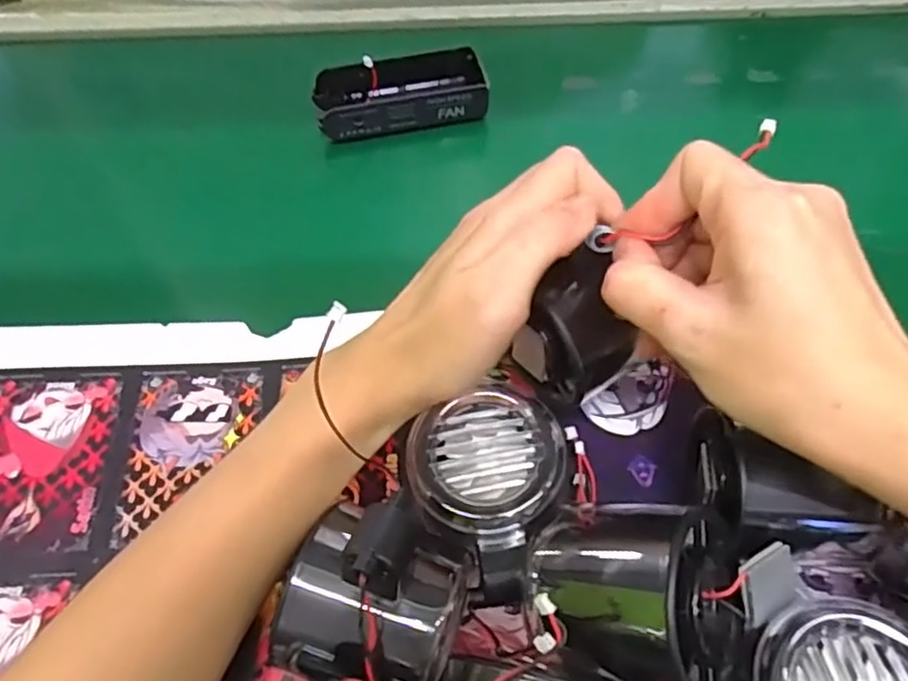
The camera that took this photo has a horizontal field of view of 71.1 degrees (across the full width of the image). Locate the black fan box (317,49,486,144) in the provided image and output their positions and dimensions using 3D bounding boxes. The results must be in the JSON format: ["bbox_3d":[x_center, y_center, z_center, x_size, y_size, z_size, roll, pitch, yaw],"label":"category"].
[{"bbox_3d":[-0.035,-0.161,0.410,0.106,0.019,0.055,-14,59,-6],"label":"black fan box"}]

